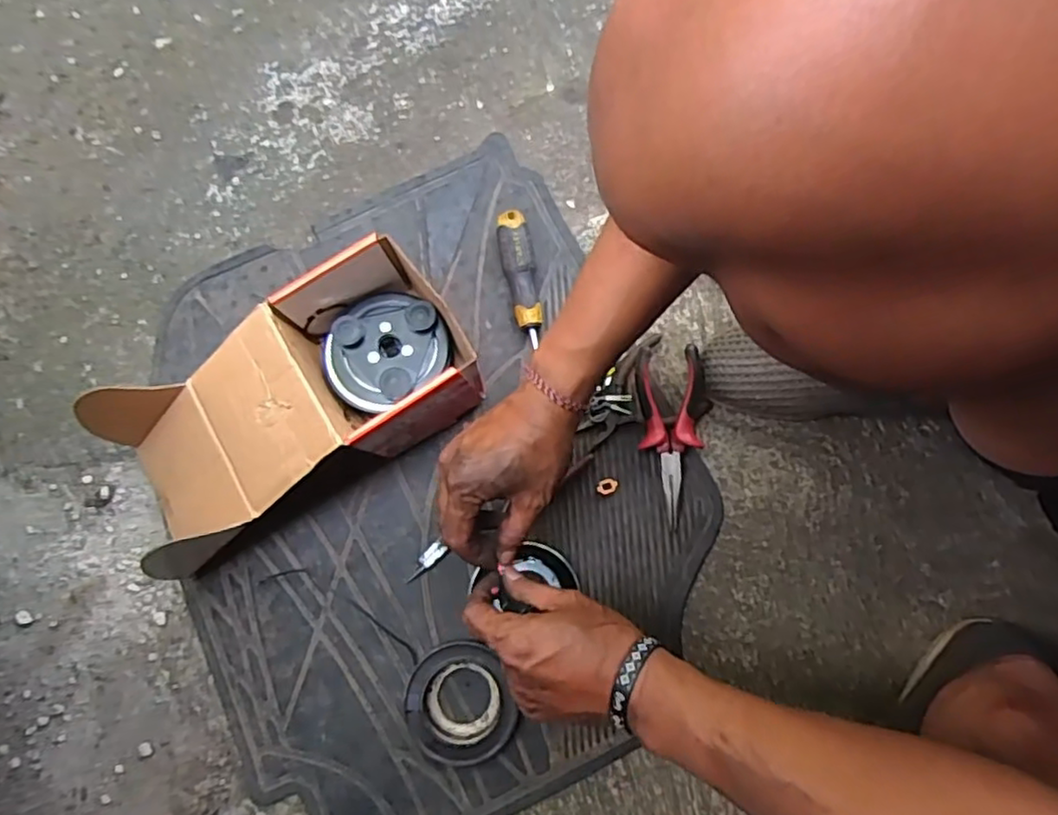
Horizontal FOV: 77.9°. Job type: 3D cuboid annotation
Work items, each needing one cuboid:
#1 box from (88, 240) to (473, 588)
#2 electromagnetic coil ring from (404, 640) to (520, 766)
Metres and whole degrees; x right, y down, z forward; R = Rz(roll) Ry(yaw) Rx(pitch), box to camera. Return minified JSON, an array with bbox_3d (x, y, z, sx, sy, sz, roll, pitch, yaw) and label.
[{"bbox_3d":[-0.204,-0.004,0.555,0.290,0.114,0.152,-32,81,-5],"label":"box"},{"bbox_3d":[-0.059,0.248,0.550,0.084,0.029,0.091,0,80,0],"label":"electromagnetic coil ring"}]

